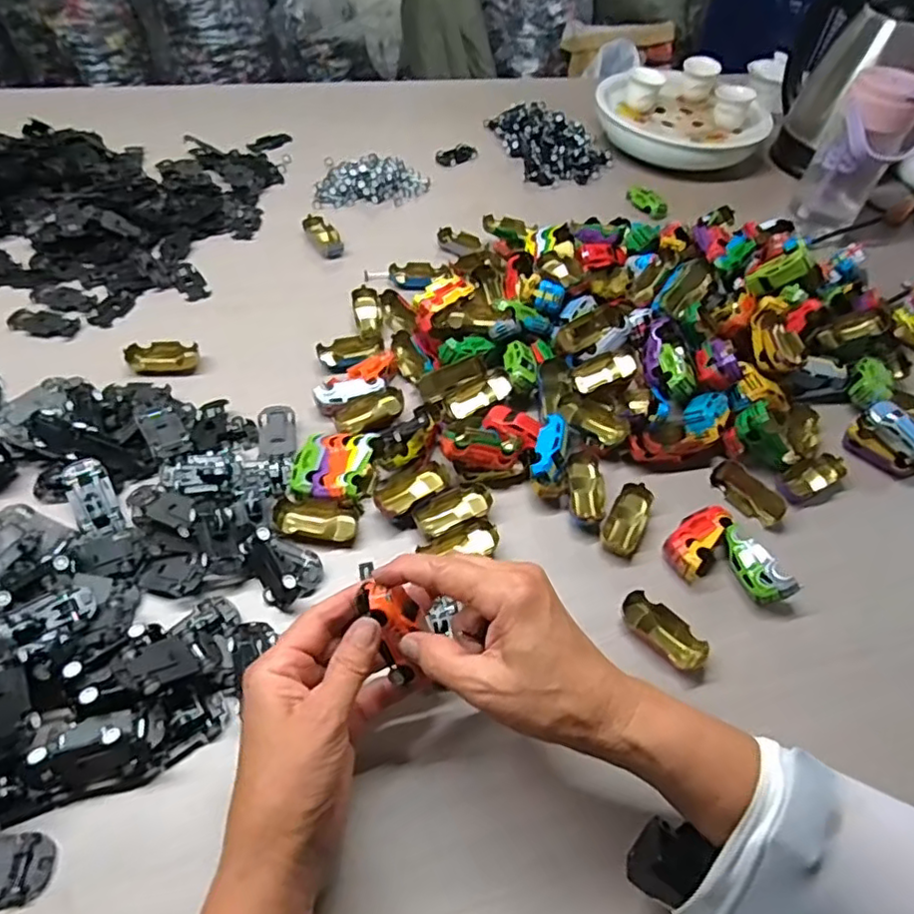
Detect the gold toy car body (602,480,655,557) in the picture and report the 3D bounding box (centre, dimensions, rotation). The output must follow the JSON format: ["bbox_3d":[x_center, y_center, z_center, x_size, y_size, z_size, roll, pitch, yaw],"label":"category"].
[{"bbox_3d":[0.138,0.052,0.510,0.030,0.018,0.064,22,54,12],"label":"gold toy car body"}]

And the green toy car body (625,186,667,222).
[{"bbox_3d":[0.252,-0.339,0.825,0.022,0.021,0.069,-31,61,-25],"label":"green toy car body"}]

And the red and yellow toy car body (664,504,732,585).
[{"bbox_3d":[0.192,0.065,0.491,0.064,0.025,0.036,-35,62,-27],"label":"red and yellow toy car body"}]

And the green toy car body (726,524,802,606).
[{"bbox_3d":[0.228,0.082,0.479,0.028,0.036,0.065,-11,54,-12],"label":"green toy car body"}]

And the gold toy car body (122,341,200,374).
[{"bbox_3d":[-0.276,-0.093,0.585,0.060,0.017,0.031,-6,53,-9],"label":"gold toy car body"}]

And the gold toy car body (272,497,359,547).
[{"bbox_3d":[-0.109,0.051,0.486,0.062,0.020,0.032,6,52,0],"label":"gold toy car body"}]

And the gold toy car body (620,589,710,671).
[{"bbox_3d":[0.147,0.126,0.446,0.030,0.014,0.064,-34,62,-26],"label":"gold toy car body"}]

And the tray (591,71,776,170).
[{"bbox_3d":[0.328,-0.498,0.915,0.240,0.058,0.164,29,66,15],"label":"tray"}]

